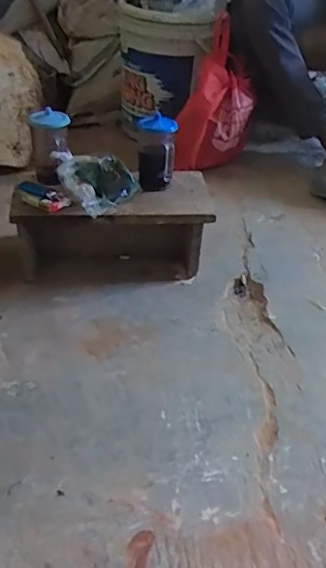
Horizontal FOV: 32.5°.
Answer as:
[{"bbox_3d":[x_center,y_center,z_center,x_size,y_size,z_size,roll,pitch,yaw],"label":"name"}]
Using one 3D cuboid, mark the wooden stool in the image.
[{"bbox_3d":[-0.095,-0.114,1.145,0.362,0.161,0.155,-2,37,-4],"label":"wooden stool"}]

